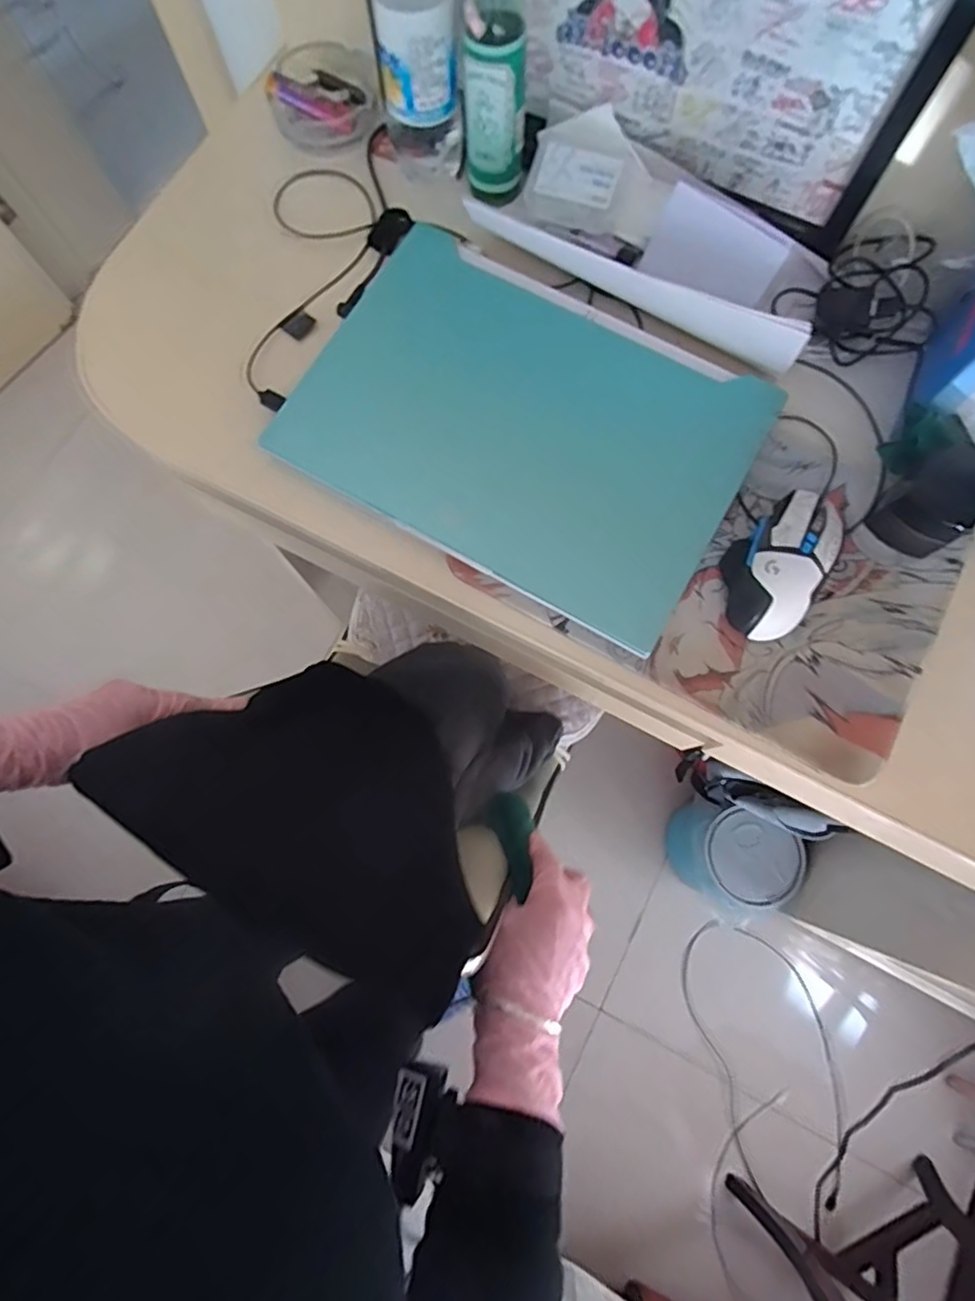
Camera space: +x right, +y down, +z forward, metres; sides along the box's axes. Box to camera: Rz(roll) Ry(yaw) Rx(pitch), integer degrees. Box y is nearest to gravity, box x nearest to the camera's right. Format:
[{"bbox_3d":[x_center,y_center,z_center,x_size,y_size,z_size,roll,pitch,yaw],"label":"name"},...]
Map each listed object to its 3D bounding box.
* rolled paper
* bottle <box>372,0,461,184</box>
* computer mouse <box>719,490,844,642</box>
[{"bbox_3d":[0.124,-0.307,0.518,0.287,0.046,0.034,28,79,7],"label":"rolled paper"},{"bbox_3d":[-0.058,-0.500,0.482,0.065,0.225,0.080,-6,77,-1],"label":"bottle"},{"bbox_3d":[0.225,-0.069,0.471,0.071,0.039,0.122,27,79,6],"label":"computer mouse"}]

